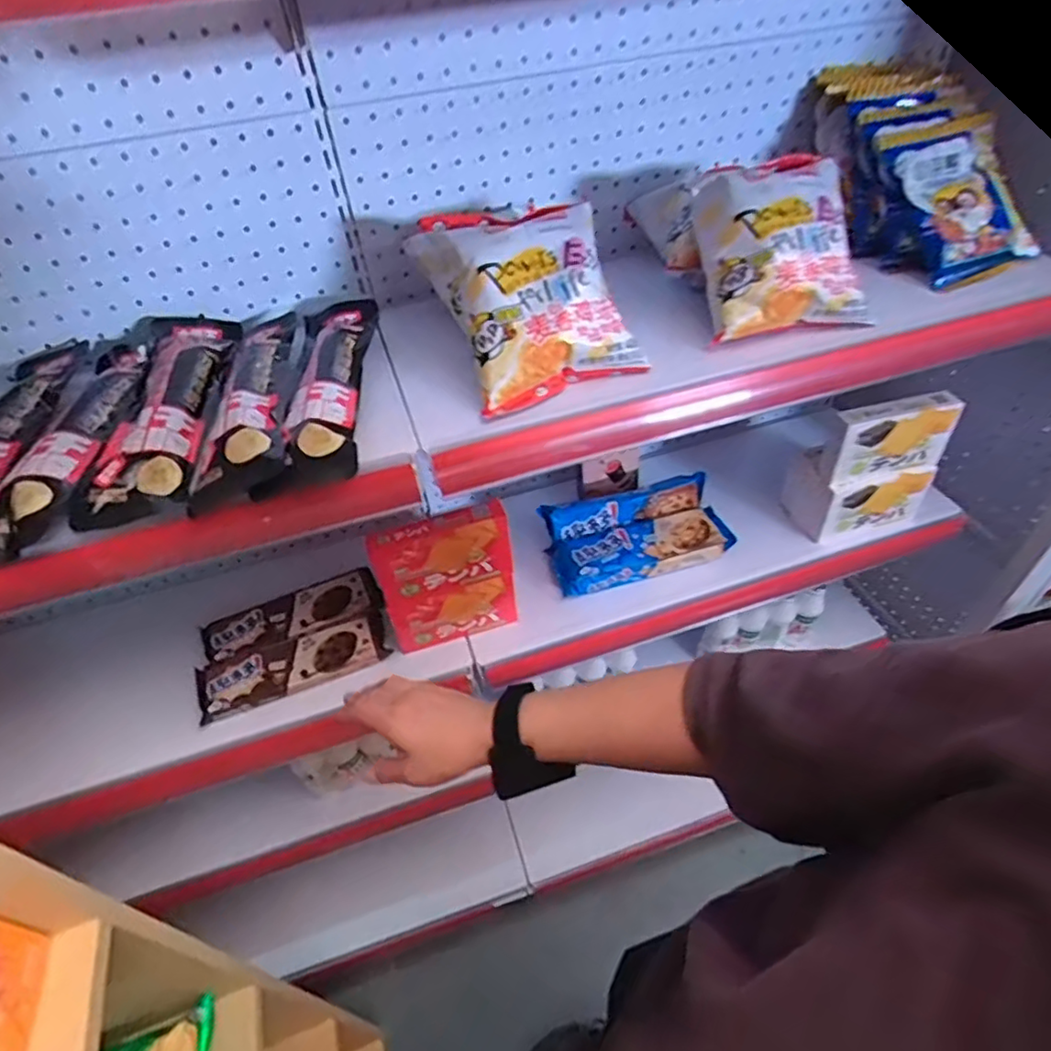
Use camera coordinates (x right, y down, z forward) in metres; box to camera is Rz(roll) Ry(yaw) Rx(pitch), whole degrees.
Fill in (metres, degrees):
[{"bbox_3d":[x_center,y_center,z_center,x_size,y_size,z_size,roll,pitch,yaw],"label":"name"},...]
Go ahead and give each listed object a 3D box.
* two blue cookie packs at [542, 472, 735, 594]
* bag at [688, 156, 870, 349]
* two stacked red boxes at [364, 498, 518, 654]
[{"bbox_3d":[0.142,0.009,0.804,0.222,0.044,0.123,-12,47,-6],"label":"two blue cookie packs"},{"bbox_3d":[0.231,-0.255,0.557,0.138,0.046,0.154,-9,84,3],"label":"bag"},{"bbox_3d":[-0.087,0.061,0.694,0.146,0.175,0.035,-16,47,-9],"label":"two stacked red boxes"}]

